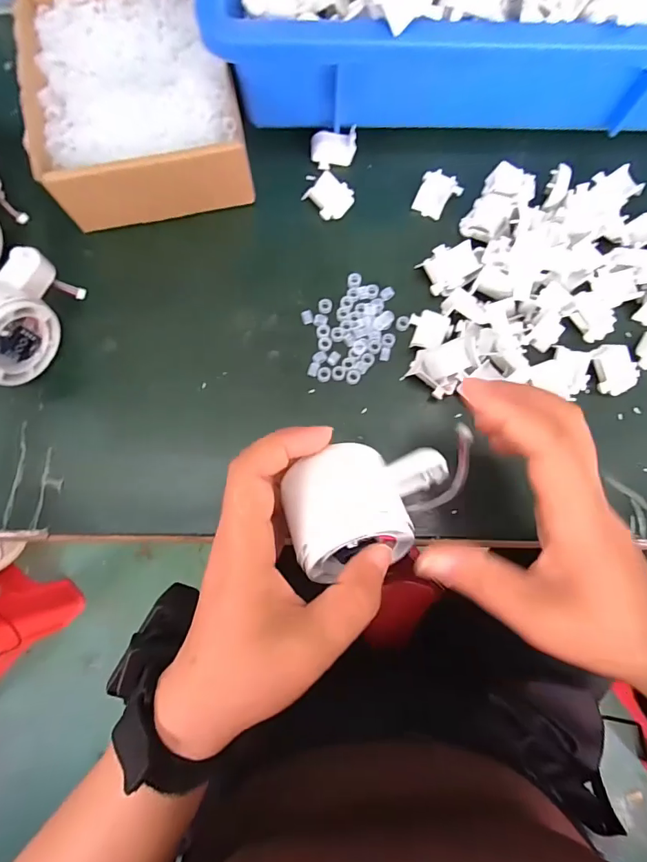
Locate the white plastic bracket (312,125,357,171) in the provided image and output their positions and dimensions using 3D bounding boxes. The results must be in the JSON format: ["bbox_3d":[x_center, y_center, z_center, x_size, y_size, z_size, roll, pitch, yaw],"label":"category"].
[{"bbox_3d":[0.008,-0.212,0.332,0.034,0.016,0.024,3,79,0],"label":"white plastic bracket"}]

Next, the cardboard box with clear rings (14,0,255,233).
[{"bbox_3d":[-0.133,-0.238,0.318,0.134,0.052,0.181,-13,79,-3],"label":"cardboard box with clear rings"}]

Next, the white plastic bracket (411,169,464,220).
[{"bbox_3d":[0.084,-0.176,0.328,0.028,0.010,0.031,34,80,6],"label":"white plastic bracket"}]

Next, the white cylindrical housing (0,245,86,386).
[{"bbox_3d":[-0.202,-0.075,0.279,0.050,0.062,0.082,25,79,4],"label":"white cylindrical housing"}]

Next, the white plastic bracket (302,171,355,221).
[{"bbox_3d":[0.005,-0.172,0.326,0.029,0.010,0.031,-43,82,-8],"label":"white plastic bracket"}]

